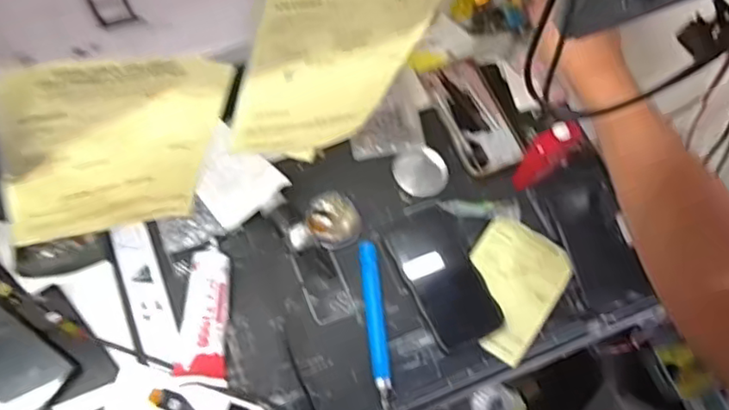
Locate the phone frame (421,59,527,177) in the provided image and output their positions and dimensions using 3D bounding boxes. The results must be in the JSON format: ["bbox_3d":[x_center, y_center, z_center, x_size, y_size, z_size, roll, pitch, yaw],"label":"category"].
[{"bbox_3d":[0.141,-0.114,0.772,0.081,0.017,0.164,-19,69,-10],"label":"phone frame"}]

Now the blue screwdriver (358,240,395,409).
[{"bbox_3d":[0.013,0.130,0.669,0.021,0.015,0.185,-5,68,-4],"label":"blue screwdriver"}]

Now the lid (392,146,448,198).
[{"bbox_3d":[0.070,-0.041,0.745,0.065,0.014,0.062,1,67,-2],"label":"lid"}]

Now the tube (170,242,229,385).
[{"bbox_3d":[-0.173,0.116,0.657,0.053,0.034,0.149,2,67,-1],"label":"tube"}]

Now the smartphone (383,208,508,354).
[{"bbox_3d":[0.089,0.079,0.693,0.080,0.013,0.163,-23,72,-11],"label":"smartphone"}]

